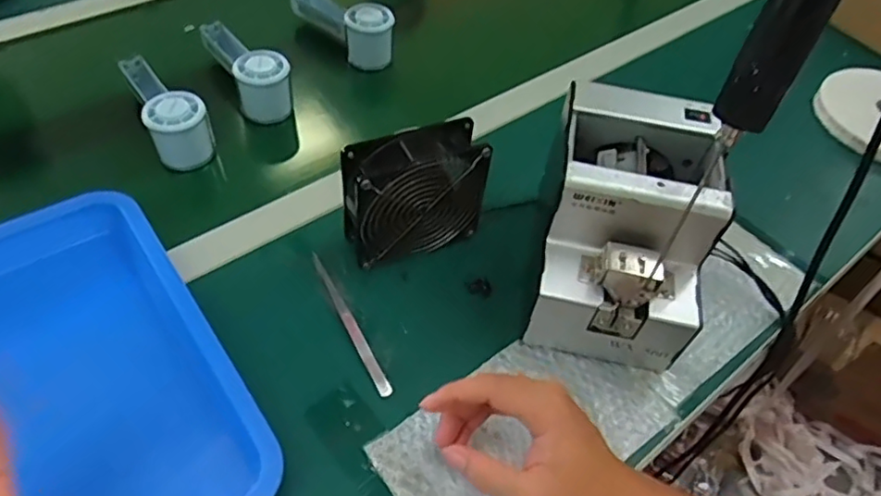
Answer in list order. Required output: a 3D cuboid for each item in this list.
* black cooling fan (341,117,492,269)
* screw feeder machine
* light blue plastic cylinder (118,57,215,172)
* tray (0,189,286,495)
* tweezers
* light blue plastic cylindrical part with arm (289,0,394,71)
[{"bbox_3d":[-0.022,-0.044,0.539,0.114,0.112,0.048,-19,55,-20],"label":"black cooling fan"},{"bbox_3d":[0.150,-0.018,0.517,0.125,0.146,0.175,13,51,5],"label":"screw feeder machine"},{"bbox_3d":[-0.285,-0.150,0.643,0.053,0.059,0.152,-25,57,-24],"label":"light blue plastic cylinder"},{"bbox_3d":[-0.297,0.104,0.444,0.258,0.044,0.339,-30,59,-26],"label":"tray"},{"bbox_3d":[-0.078,0.061,0.523,0.011,0.005,0.146,-22,56,-22],"label":"tweezers"},{"bbox_3d":[-0.122,-0.288,0.781,0.049,0.070,0.173,-28,58,-25],"label":"light blue plastic cylindrical part with arm"}]

